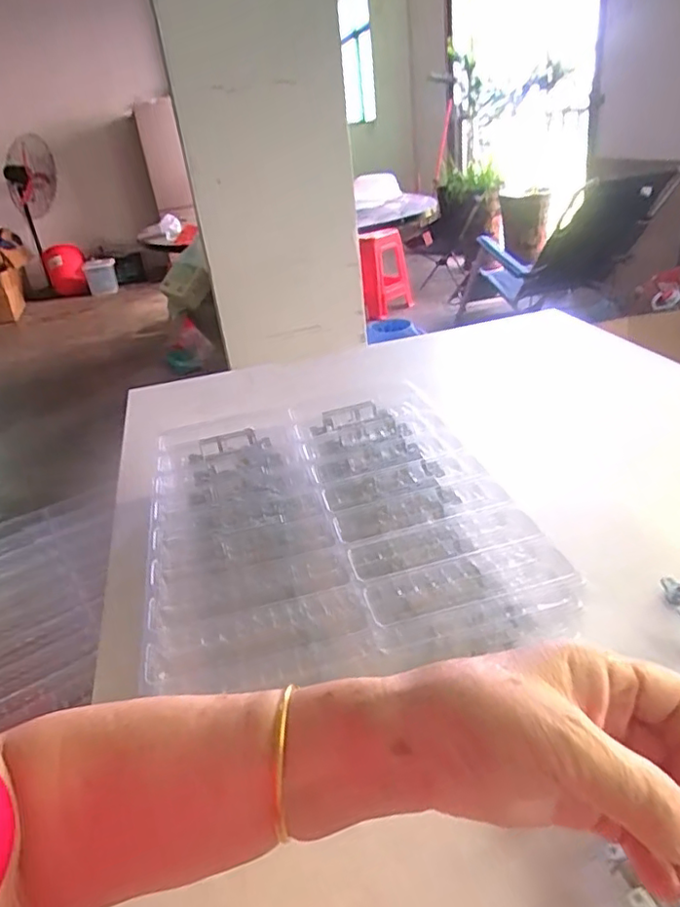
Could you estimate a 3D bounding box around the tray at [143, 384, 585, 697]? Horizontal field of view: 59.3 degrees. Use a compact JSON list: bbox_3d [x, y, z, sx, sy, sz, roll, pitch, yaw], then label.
[{"bbox_3d":[-0.014,0.050,0.625,0.349,0.030,0.426,-12,30,-8],"label":"tray"}]

